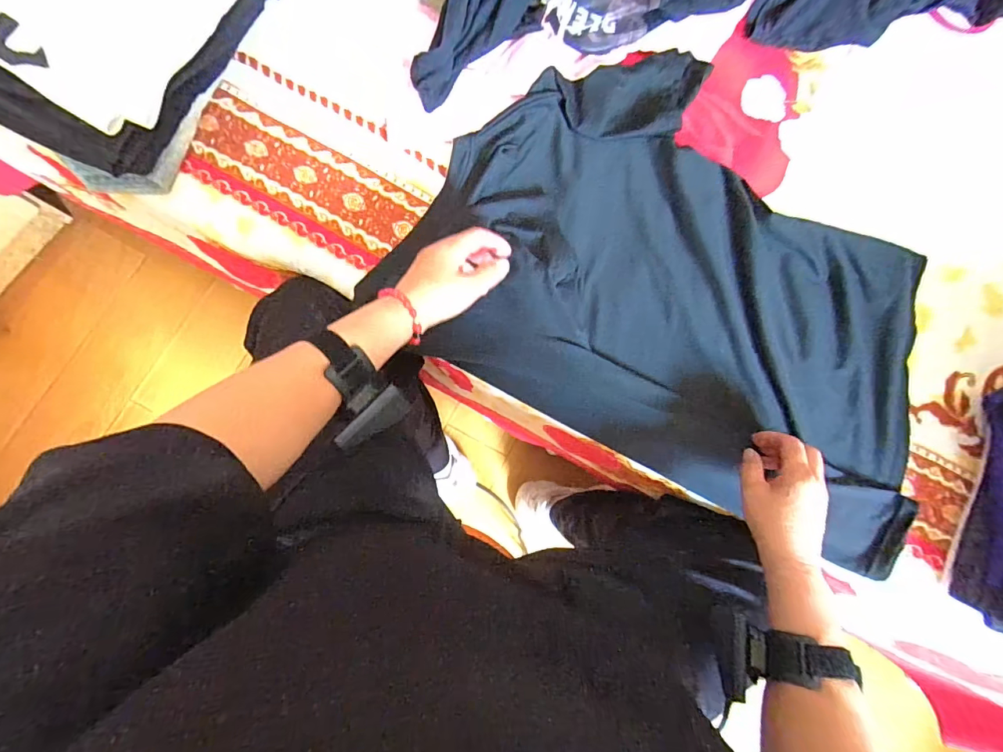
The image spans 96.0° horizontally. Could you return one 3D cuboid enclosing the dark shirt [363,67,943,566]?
[{"bbox_3d":[0.224,-0.113,0.532,0.634,0.037,0.436,28,84,0],"label":"dark shirt"}]

